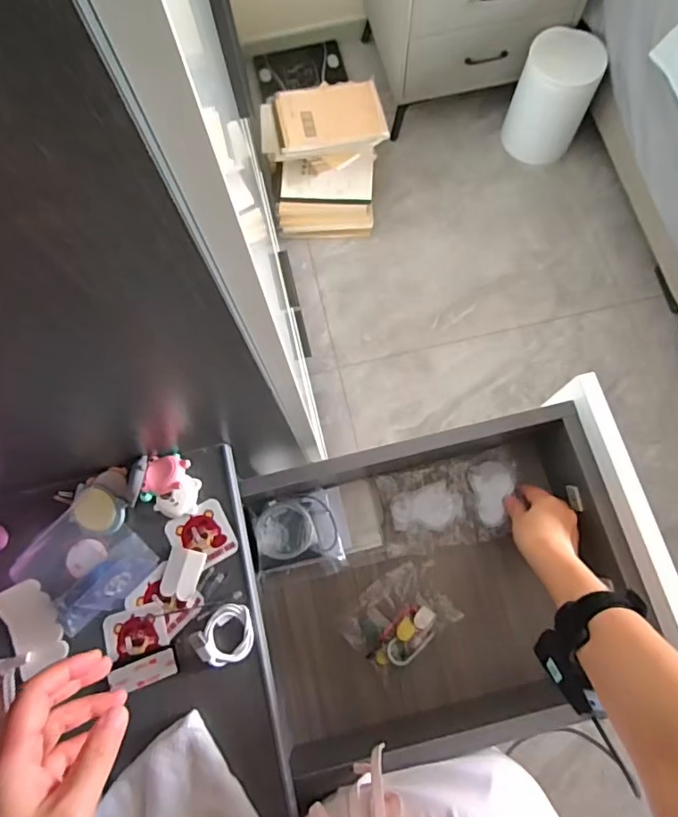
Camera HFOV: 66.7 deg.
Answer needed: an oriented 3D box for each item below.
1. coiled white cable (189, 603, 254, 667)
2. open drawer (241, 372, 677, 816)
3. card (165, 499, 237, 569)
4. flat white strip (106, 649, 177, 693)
[{"bbox_3d":[-0.101,0.202,0.455,0.051,0.024,0.046,-32,76,-7],"label":"coiled white cable"},{"bbox_3d":[0.115,0.184,0.563,0.404,0.132,0.317,-13,74,-2],"label":"open drawer"},{"bbox_3d":[-0.131,0.123,0.493,0.056,0.007,0.055,-27,76,-7],"label":"card"},{"bbox_3d":[-0.172,0.233,0.453,0.058,0.006,0.021,-21,75,-4],"label":"flat white strip"}]

